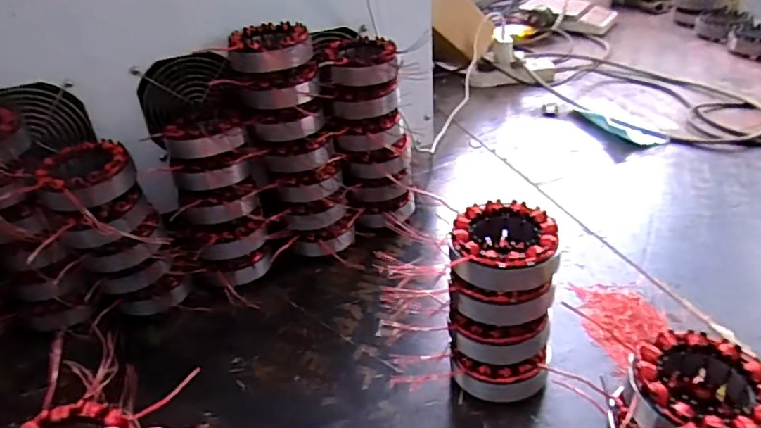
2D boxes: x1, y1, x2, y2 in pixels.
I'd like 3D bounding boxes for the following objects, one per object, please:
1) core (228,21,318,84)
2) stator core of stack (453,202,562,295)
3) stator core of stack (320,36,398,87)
[{"bbox_3d":[-0.117,-0.171,0.596,0.085,0.044,0.089,-11,34,-12],"label":"core"},{"bbox_3d":[0.101,0.029,0.456,0.081,0.043,0.078,-2,34,1],"label":"stator core of stack"},{"bbox_3d":[-0.023,-0.172,0.637,0.081,0.033,0.086,-3,33,1],"label":"stator core of stack"}]

